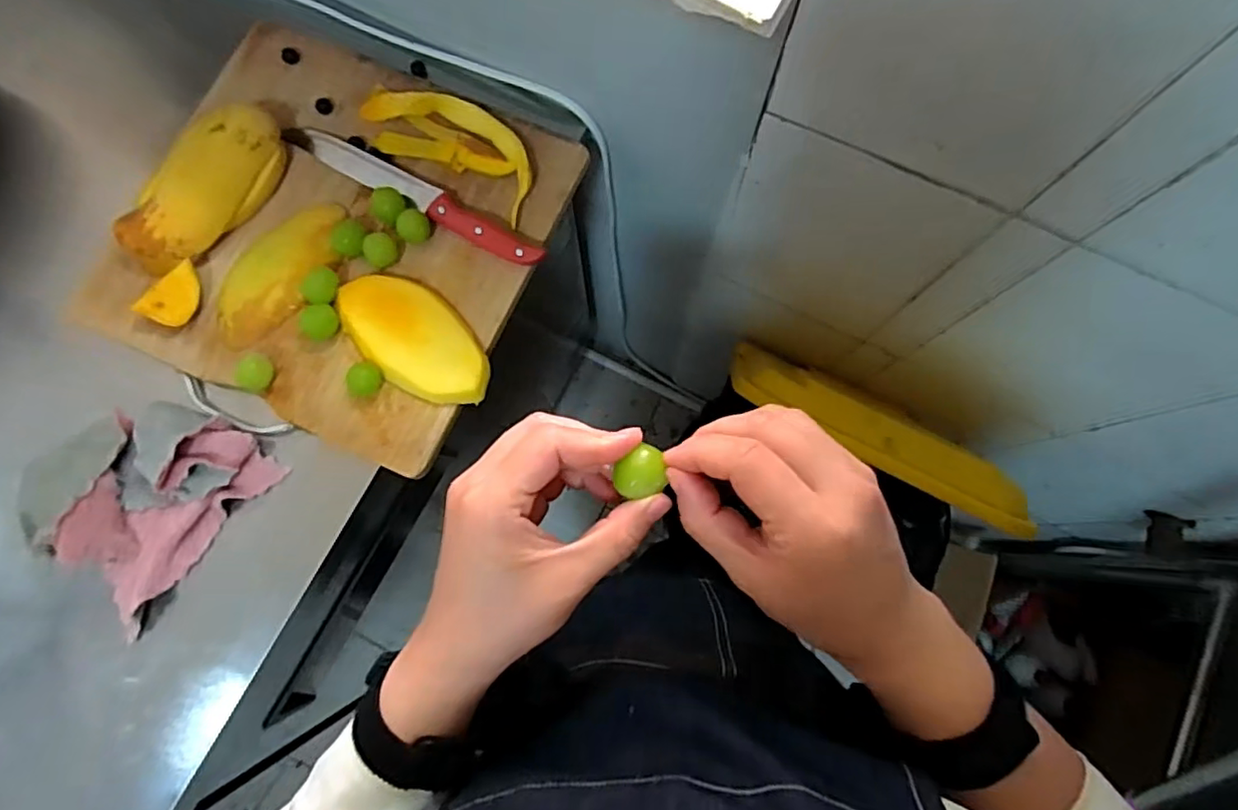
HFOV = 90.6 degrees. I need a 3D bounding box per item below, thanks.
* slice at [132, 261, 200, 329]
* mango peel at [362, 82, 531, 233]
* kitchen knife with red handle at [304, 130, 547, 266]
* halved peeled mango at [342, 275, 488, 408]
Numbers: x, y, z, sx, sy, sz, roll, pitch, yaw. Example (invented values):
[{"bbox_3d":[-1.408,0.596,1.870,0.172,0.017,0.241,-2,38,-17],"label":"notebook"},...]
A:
[{"bbox_3d":[-0.382,-0.094,0.532,0.030,0.025,0.056,34,80,7],"label":"slice"},{"bbox_3d":[-0.156,-0.243,0.569,0.186,0.022,0.073,33,80,7],"label":"mango peel"},{"bbox_3d":[-0.180,-0.187,0.555,0.252,0.023,0.029,31,80,7],"label":"kitchen knife with red handle"},{"bbox_3d":[-0.177,-0.057,0.531,0.078,0.029,0.148,-43,81,-8],"label":"halved peeled mango"}]

